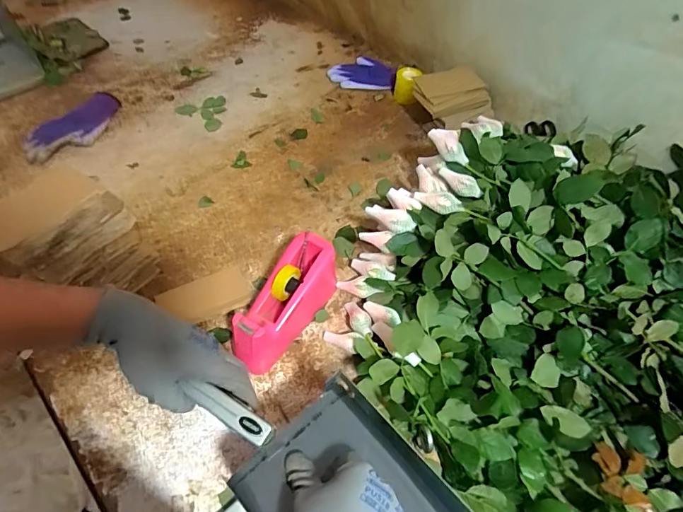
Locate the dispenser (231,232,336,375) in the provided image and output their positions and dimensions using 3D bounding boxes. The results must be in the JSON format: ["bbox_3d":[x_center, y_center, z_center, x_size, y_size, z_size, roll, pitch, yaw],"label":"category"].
[{"bbox_3d":[-0.081,0.070,0.615,0.072,0.103,0.193,28,58,14],"label":"dispenser"}]

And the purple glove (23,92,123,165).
[{"bbox_3d":[-0.527,-0.257,0.825,0.205,0.042,0.088,-36,66,-25],"label":"purple glove"}]

